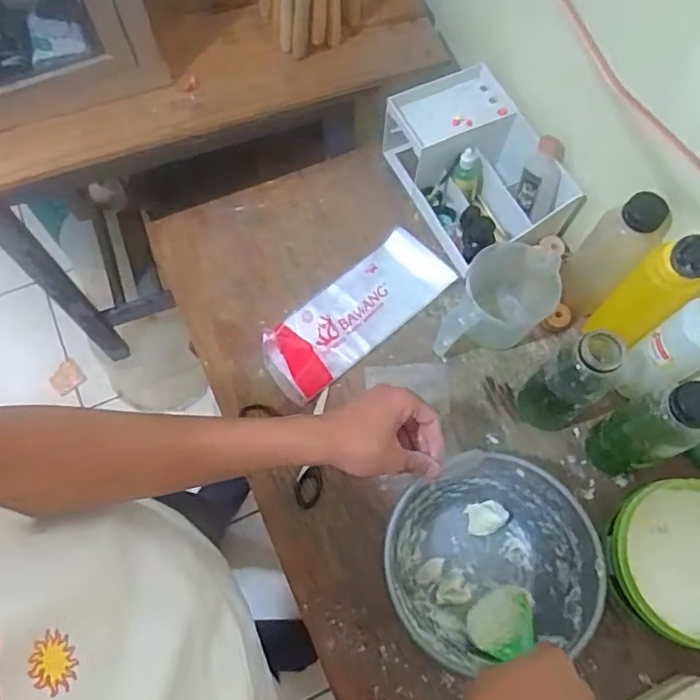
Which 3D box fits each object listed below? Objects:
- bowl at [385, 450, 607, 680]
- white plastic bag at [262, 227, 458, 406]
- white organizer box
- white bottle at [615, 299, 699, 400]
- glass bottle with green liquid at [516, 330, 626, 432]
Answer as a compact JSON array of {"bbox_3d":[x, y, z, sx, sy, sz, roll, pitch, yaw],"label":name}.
[{"bbox_3d":[0.139,0.203,0.604,0.179,0.105,0.171,1,68,-1],"label":"bowl"},{"bbox_3d":[0.008,-0.049,0.750,0.261,0.025,0.095,-40,74,-16],"label":"white plastic bag"},{"bbox_3d":[0.164,-0.237,0.781,0.151,0.088,0.233,-24,71,-11],"label":"white organizer box"},{"bbox_3d":[0.341,0.002,0.633,0.052,0.159,0.057,1,68,-1],"label":"white bottle"},{"bbox_3d":[0.219,0.039,0.622,0.060,0.168,0.064,-32,72,-13],"label":"glass bottle with green liquid"}]

